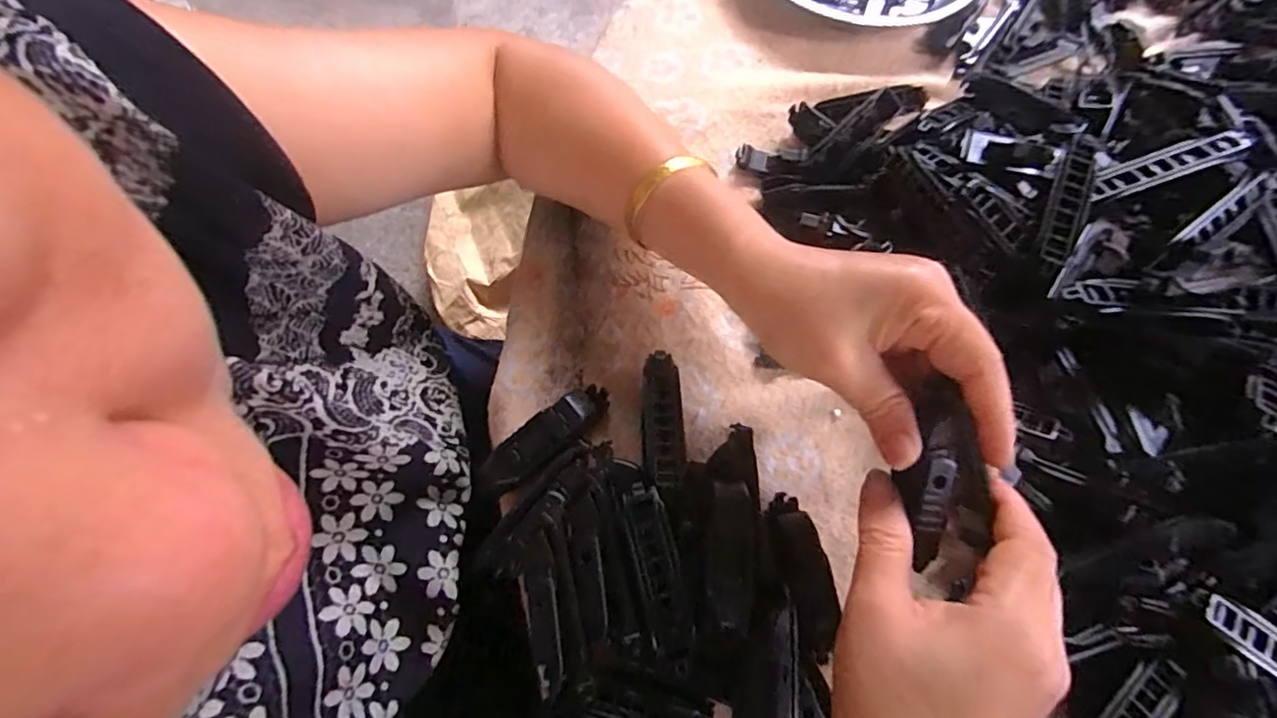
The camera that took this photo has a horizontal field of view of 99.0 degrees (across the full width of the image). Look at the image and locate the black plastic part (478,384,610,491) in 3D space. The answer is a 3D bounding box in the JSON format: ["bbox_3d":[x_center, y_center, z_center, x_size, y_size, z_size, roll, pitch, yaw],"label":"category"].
[{"bbox_3d":[-0.048,0.042,0.290,0.078,0.016,0.023,-37,75,-12],"label":"black plastic part"}]

